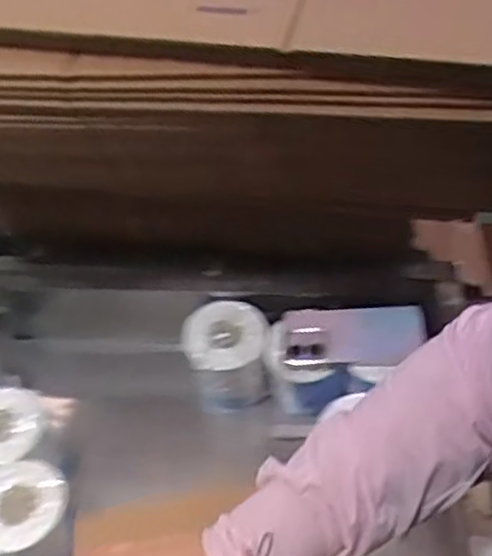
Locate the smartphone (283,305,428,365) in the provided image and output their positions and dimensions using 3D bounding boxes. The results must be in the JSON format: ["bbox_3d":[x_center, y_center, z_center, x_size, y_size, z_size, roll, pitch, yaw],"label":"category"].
[{"bbox_3d":[0.133,0.069,0.871,0.169,0.010,0.083,-1,51,10],"label":"smartphone"}]

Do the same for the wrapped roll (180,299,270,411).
[{"bbox_3d":[-0.024,0.102,0.932,0.106,0.116,0.100,-2,49,2],"label":"wrapped roll"}]

